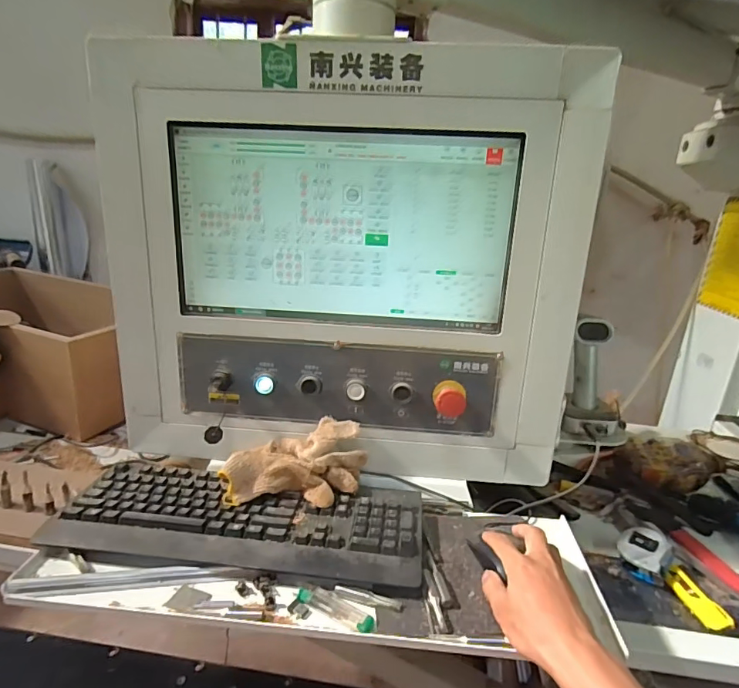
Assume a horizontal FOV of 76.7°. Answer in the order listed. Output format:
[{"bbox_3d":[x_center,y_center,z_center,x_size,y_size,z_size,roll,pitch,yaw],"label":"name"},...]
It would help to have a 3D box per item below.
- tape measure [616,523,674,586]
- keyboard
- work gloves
[{"bbox_3d":[0.404,0.308,0.686,0.070,0.052,0.062,17,22,35],"label":"tape measure"},{"bbox_3d":[-0.153,0.220,0.595,0.439,0.024,0.162,5,18,4],"label":"keyboard"},{"bbox_3d":[-0.099,0.158,0.640,0.178,0.075,0.099,3,18,-3],"label":"work gloves"}]

